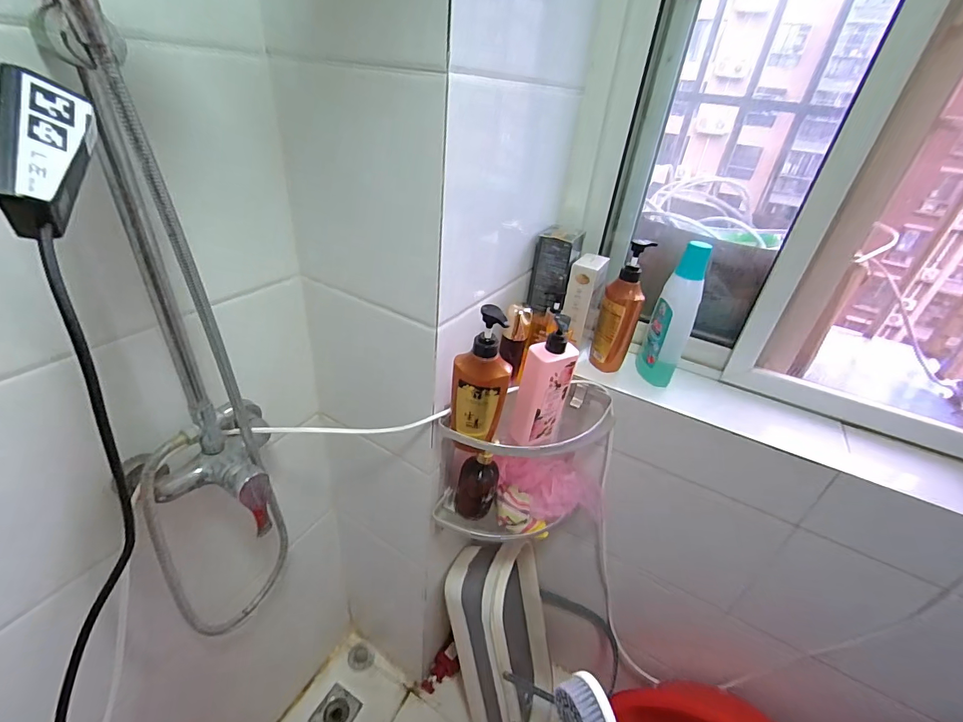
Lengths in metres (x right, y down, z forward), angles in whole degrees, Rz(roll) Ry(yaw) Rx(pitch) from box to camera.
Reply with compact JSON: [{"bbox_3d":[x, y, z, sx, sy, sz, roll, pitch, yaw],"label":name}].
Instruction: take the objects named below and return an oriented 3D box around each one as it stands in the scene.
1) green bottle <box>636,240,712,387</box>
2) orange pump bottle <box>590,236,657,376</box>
[{"bbox_3d":[0.353,-0.084,0.781,0.070,0.262,0.081,18,35,18],"label":"green bottle"},{"bbox_3d":[0.256,-0.097,0.779,0.057,0.248,0.055,7,33,1],"label":"orange pump bottle"}]

